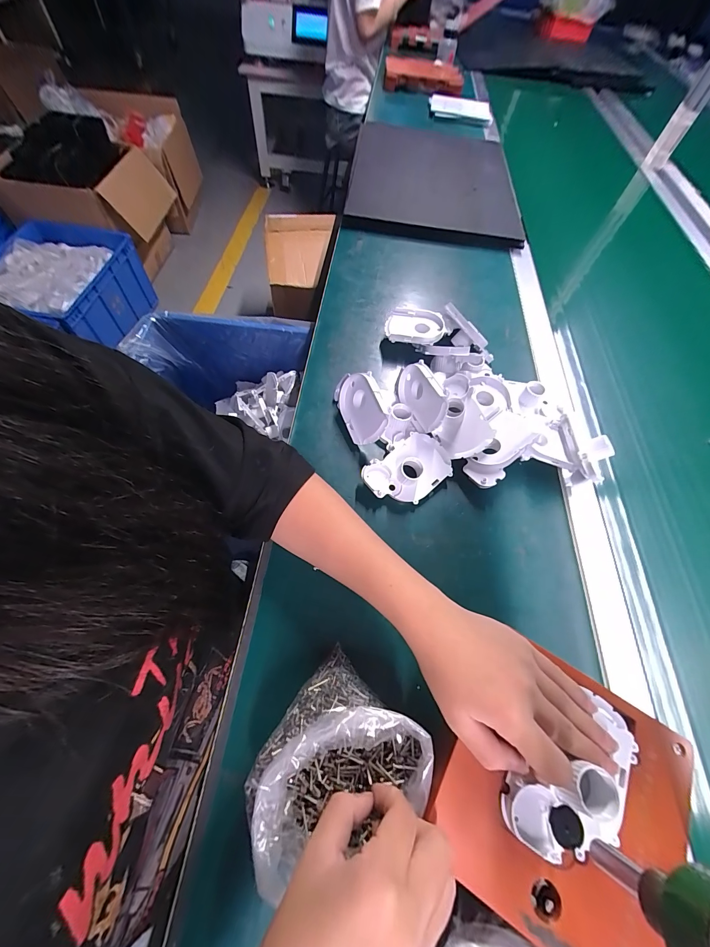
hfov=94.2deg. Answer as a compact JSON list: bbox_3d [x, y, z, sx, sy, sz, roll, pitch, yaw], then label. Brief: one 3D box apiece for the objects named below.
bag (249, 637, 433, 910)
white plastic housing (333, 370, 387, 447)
[{"bbox_3d":[-0.015,0.209,0.235,0.099,0.076,0.113,38,67,17],"label":"bag"},{"bbox_3d":[0.009,-0.085,0.416,0.022,0.061,0.097,-2,59,-45],"label":"white plastic housing"}]

